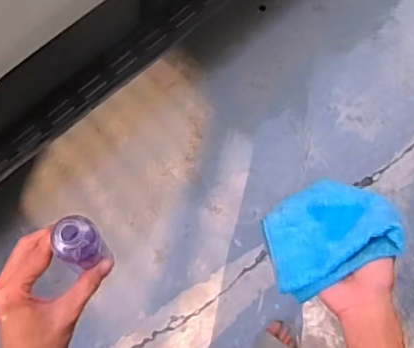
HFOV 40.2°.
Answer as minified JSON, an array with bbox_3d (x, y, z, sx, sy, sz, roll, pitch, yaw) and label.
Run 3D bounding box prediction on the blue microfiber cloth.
[{"bbox_3d":[0.153,0.066,0.718,0.167,0.037,0.154,-22,40,1],"label":"blue microfiber cloth"}]

